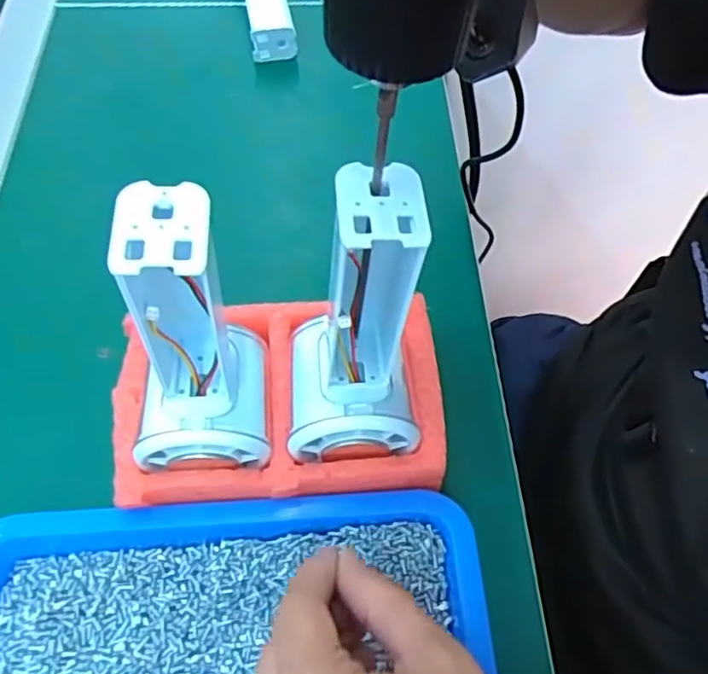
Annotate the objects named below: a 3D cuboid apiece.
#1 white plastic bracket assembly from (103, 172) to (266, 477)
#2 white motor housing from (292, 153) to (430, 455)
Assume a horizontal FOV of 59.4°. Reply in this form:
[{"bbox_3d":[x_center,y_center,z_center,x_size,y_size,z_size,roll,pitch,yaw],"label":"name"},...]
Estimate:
[{"bbox_3d":[-0.062,0.001,0.223,0.048,0.123,0.056,-3,61,-2],"label":"white plastic bracket assembly"},{"bbox_3d":[0.001,0.002,0.235,0.057,0.139,0.056,-8,61,-5],"label":"white motor housing"}]

